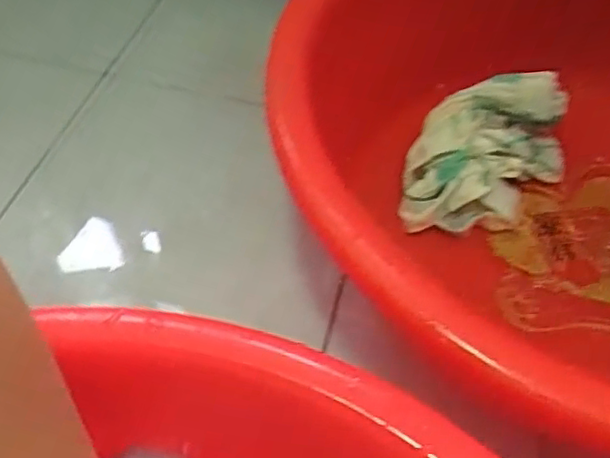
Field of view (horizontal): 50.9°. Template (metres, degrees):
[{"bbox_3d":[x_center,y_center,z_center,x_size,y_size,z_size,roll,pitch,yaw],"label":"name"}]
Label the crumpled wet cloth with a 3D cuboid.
[{"bbox_3d":[0.159,-0.065,0.558,0.119,0.066,0.176,21,54,15],"label":"crumpled wet cloth"}]

